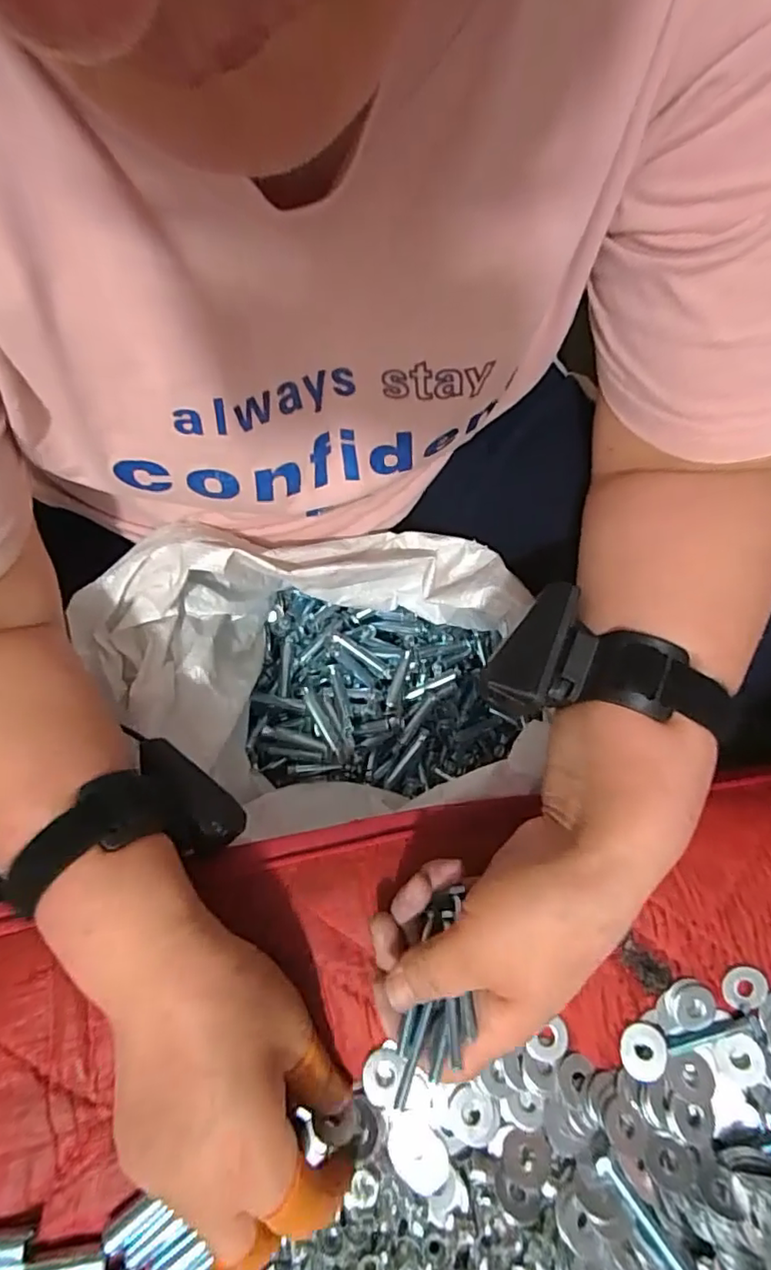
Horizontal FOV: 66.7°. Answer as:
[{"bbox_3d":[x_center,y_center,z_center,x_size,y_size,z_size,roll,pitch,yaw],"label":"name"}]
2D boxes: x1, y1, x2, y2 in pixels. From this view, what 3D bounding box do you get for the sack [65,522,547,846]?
[{"bbox_3d":[-0.046,0.038,0.451,0.303,0.192,0.193,-5,78,-2],"label":"sack"}]

